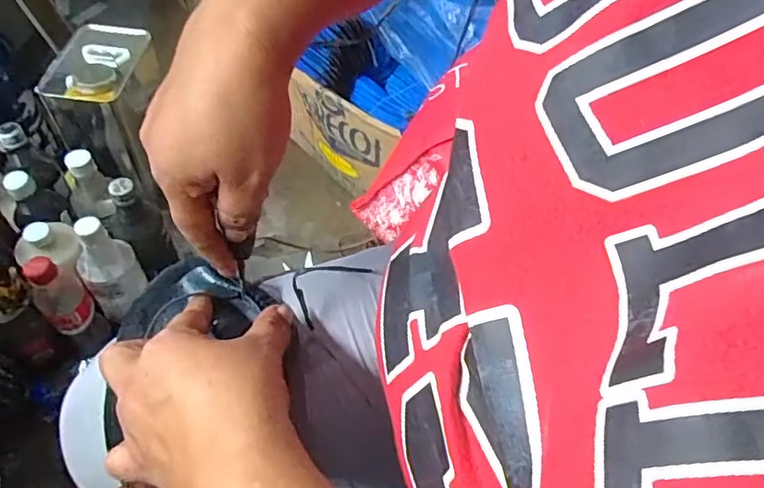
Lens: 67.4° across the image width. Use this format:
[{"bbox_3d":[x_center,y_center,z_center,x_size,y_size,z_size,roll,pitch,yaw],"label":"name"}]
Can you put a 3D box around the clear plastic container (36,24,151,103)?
[{"bbox_3d":[-0.392,-0.251,0.787,0.100,0.020,0.159,10,55,3],"label":"clear plastic container"}]

